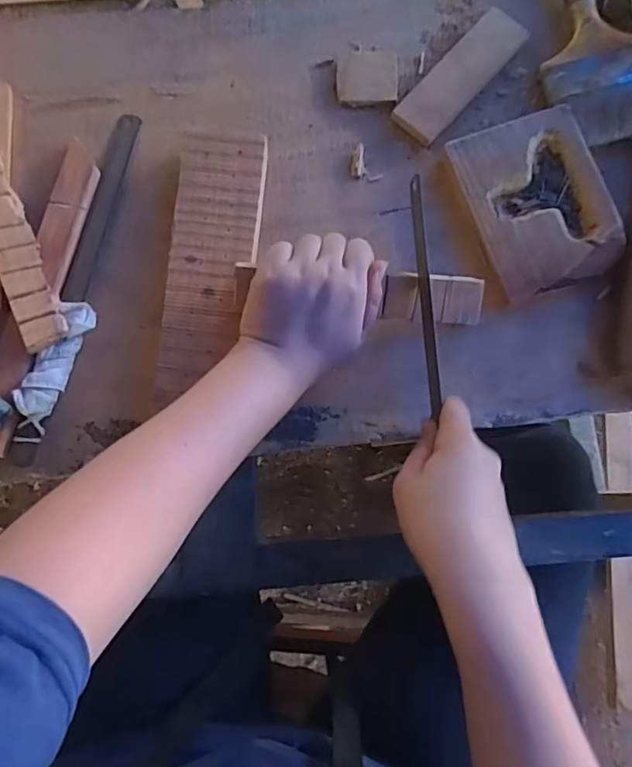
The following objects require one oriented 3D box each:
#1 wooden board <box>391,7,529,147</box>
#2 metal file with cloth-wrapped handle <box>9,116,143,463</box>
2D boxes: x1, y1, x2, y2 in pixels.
[{"bbox_3d":[0.123,-0.263,0.472,0.042,0.010,0.137,40,81,8],"label":"wooden board"},{"bbox_3d":[-0.184,-0.084,0.433,0.032,0.023,0.297,12,79,3],"label":"metal file with cloth-wrapped handle"}]

